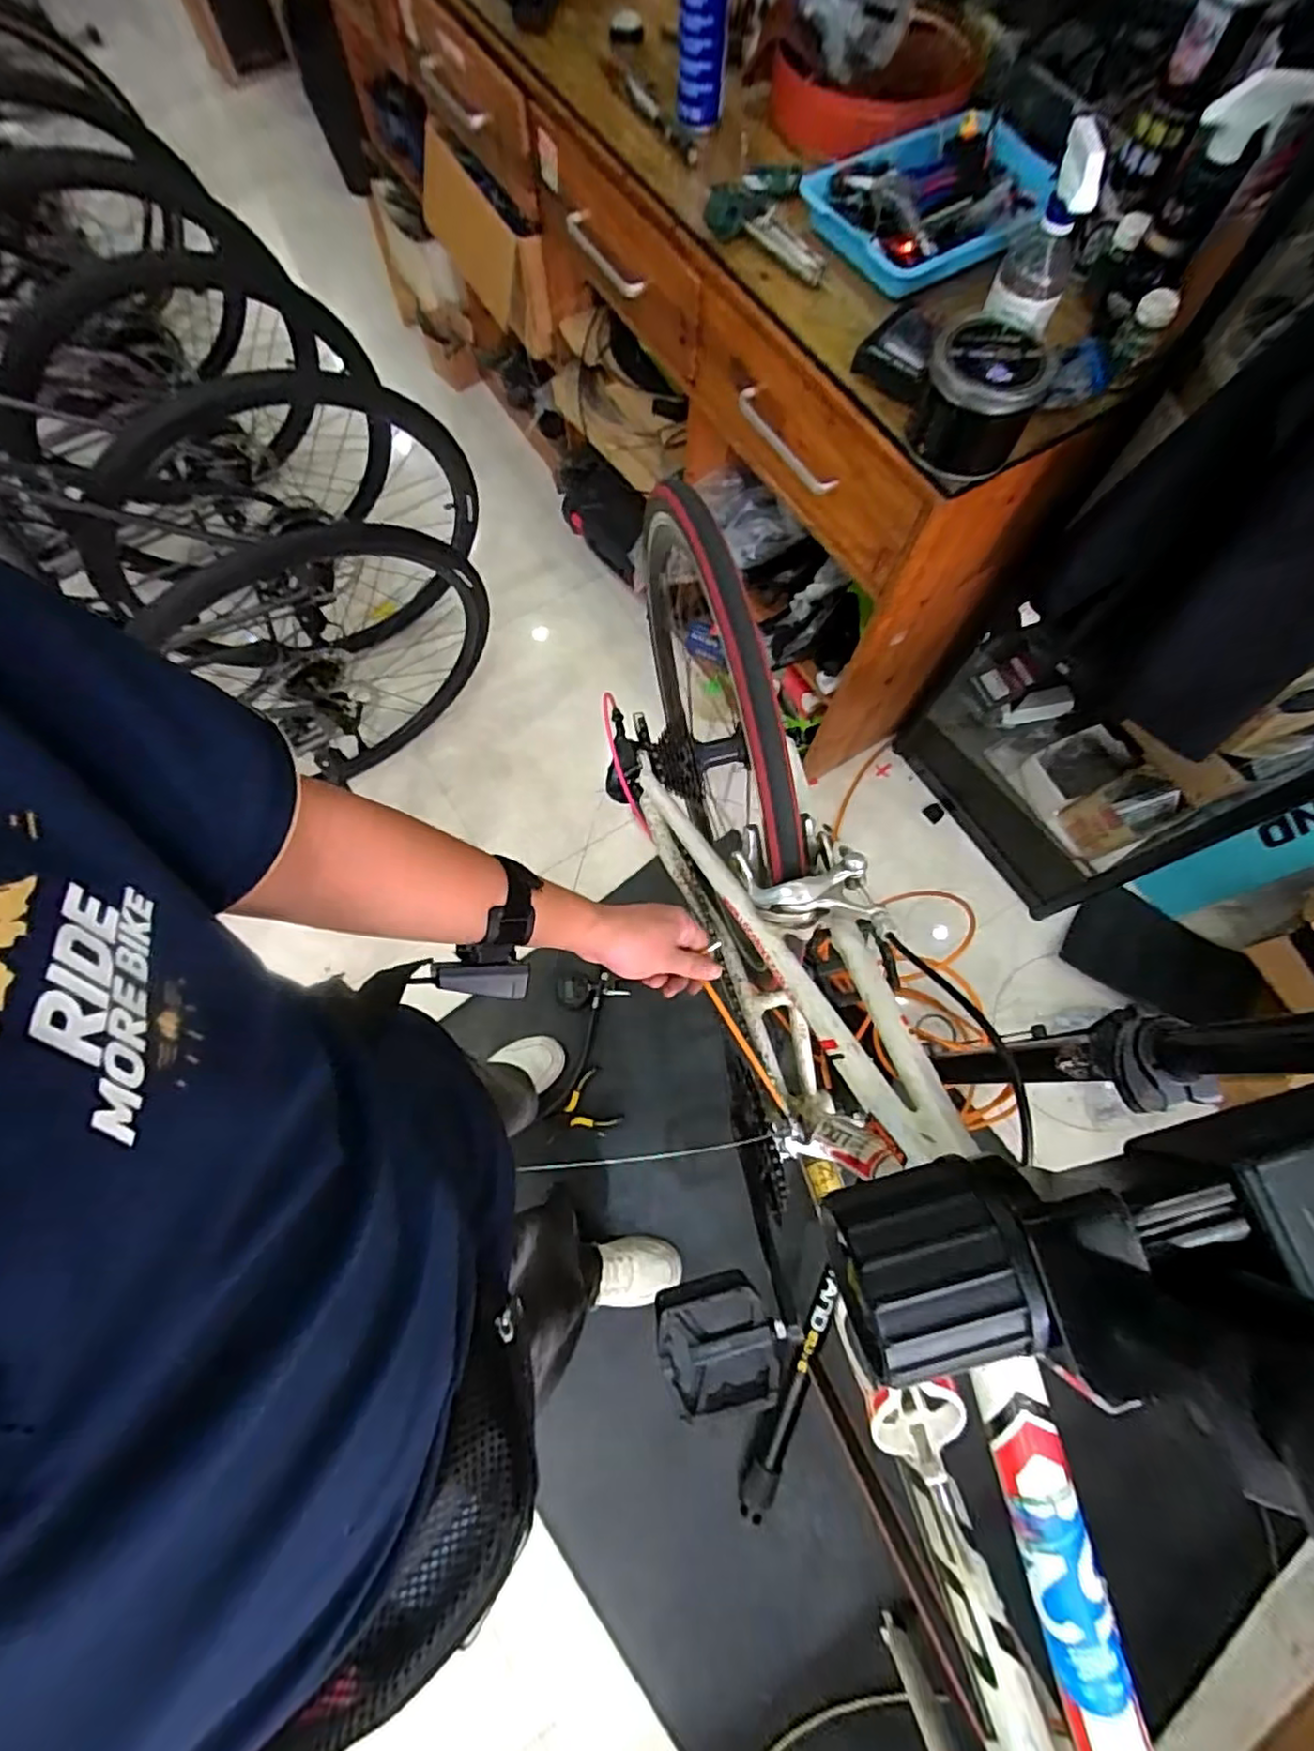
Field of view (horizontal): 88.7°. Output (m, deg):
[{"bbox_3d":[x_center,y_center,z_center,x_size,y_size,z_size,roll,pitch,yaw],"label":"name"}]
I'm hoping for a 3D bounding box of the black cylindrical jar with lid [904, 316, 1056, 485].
[{"bbox_3d":[0.365,-0.546,0.768,0.129,0.087,0.142,24,73,7],"label":"black cylindrical jar with lid"}]

